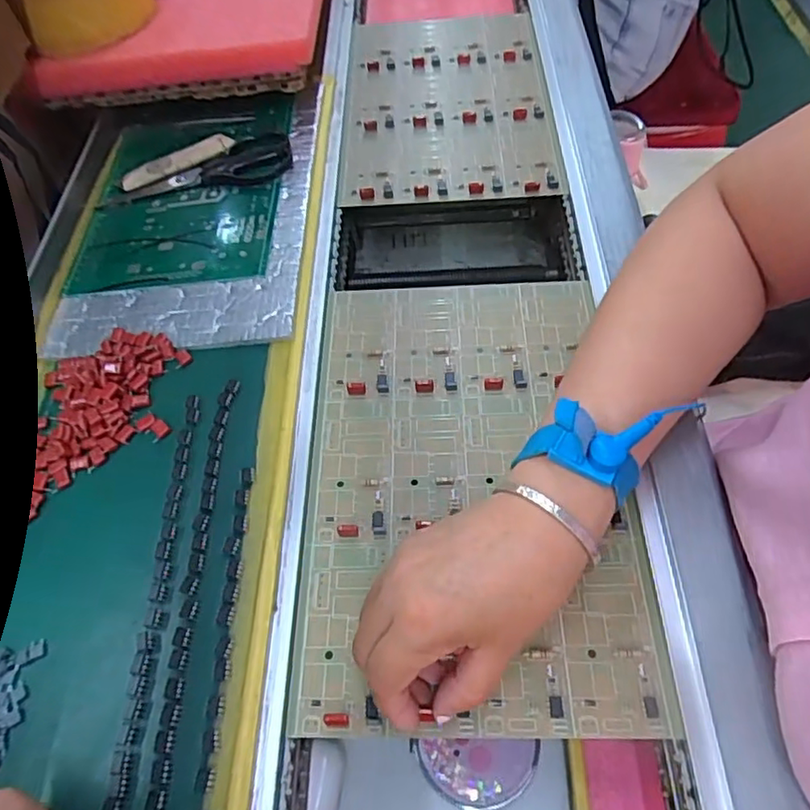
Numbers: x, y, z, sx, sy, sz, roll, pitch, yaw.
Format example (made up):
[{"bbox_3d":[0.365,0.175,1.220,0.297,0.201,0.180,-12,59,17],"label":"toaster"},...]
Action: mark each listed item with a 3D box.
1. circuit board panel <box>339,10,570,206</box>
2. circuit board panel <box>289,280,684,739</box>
[{"bbox_3d":[0.040,-0.287,0.562,0.184,0.019,0.272,0,58,1],"label":"circuit board panel"},{"bbox_3d":[0.037,0.036,0.359,0.184,0.011,0.285,0,58,1],"label":"circuit board panel"}]

